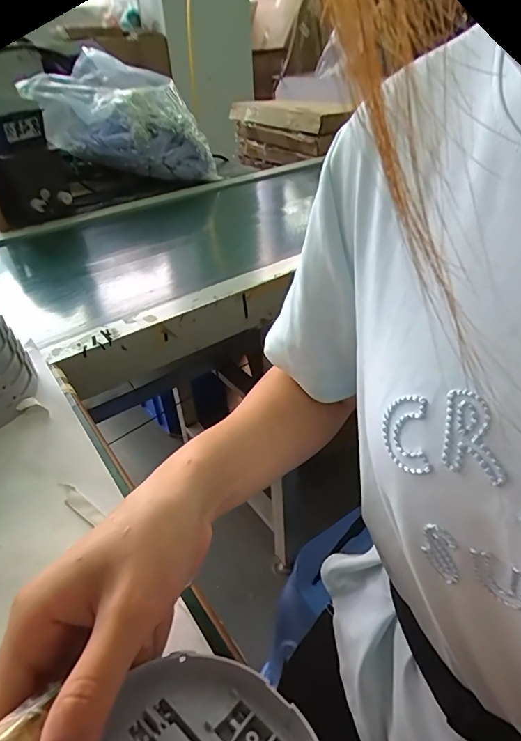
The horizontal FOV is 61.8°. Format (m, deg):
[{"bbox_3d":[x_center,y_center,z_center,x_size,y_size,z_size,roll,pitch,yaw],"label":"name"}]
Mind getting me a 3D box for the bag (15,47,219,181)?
[{"bbox_3d":[-0.305,-0.568,0.979,0.345,0.217,0.232,-12,38,-11],"label":"bag"}]

